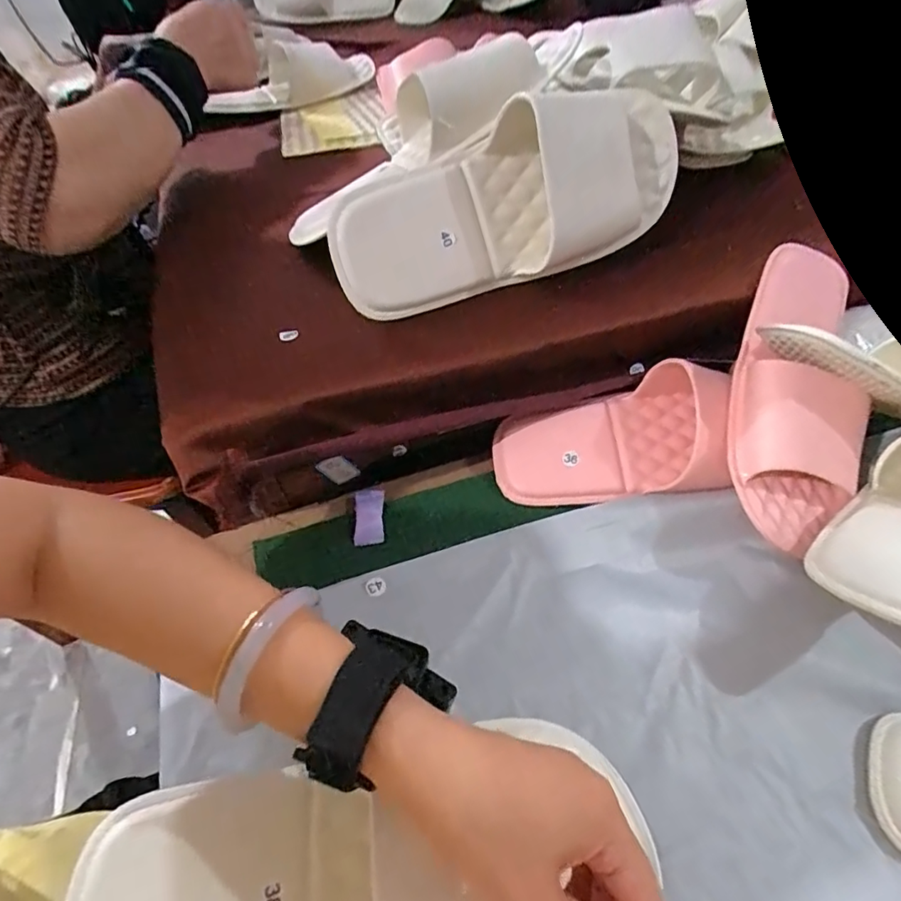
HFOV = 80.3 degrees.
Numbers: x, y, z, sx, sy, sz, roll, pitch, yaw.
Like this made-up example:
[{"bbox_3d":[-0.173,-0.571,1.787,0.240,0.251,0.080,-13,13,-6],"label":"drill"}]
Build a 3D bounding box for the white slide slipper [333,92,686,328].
[{"bbox_3d":[0.046,-0.182,0.386,0.276,0.112,0.078,-21,19,-14],"label":"white slide slipper"}]

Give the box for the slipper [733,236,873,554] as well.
[{"bbox_3d":[0.249,-0.043,0.379,0.086,0.066,0.231,12,68,13],"label":"slipper"}]

